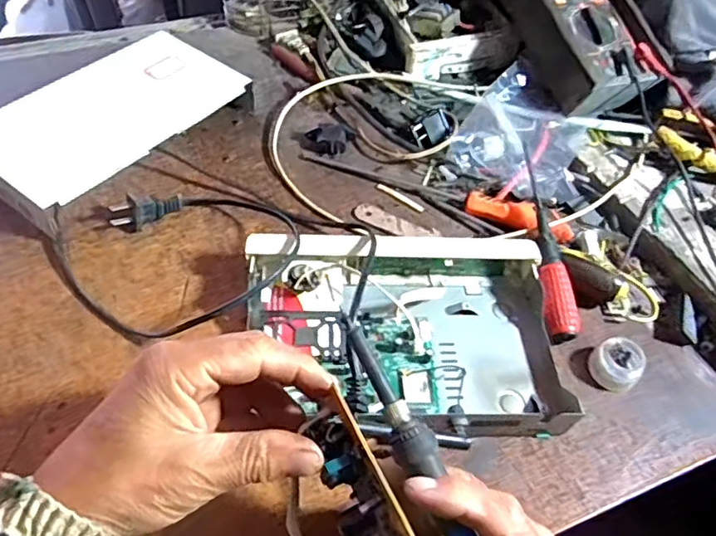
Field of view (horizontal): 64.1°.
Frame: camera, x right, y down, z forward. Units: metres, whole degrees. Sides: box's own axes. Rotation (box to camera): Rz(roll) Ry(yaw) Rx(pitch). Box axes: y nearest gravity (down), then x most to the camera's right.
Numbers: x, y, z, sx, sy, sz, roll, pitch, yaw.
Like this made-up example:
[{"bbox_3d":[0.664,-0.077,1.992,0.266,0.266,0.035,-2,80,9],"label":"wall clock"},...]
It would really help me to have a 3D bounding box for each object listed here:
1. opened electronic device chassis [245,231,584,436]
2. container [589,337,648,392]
[{"bbox_3d":[0.033,0.045,0.409,0.218,0.049,0.156,-3,53,-5],"label":"opened electronic device chassis"},{"bbox_3d":[0.189,0.069,0.415,0.035,0.020,0.033,1,53,-2],"label":"container"}]

